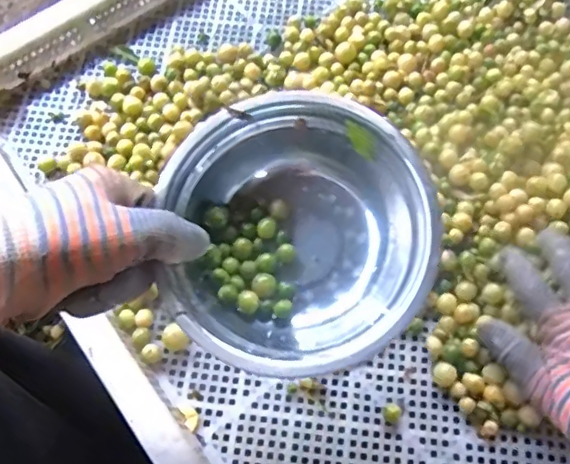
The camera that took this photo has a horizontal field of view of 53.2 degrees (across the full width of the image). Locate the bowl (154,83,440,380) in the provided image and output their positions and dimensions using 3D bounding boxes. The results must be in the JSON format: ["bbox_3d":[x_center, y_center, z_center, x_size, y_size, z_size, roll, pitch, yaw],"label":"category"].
[{"bbox_3d":[0.006,0.003,0.319,0.137,0.066,0.146,-1,66,3],"label":"bowl"}]

